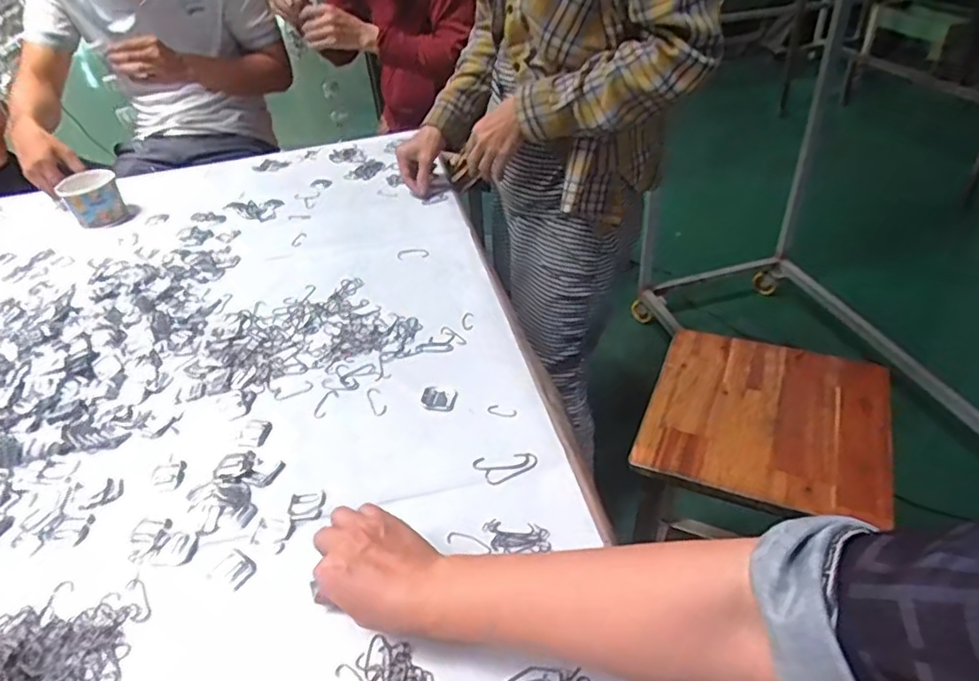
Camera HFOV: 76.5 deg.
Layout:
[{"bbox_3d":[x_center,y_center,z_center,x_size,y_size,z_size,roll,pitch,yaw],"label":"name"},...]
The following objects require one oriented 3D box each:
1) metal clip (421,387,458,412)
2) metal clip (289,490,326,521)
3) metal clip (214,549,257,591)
[{"bbox_3d":[-0.054,0.063,0.667,0.037,0.006,0.032,-1,39,9],"label":"metal clip"},{"bbox_3d":[-0.167,0.152,0.569,0.029,0.005,0.031,-8,38,-1],"label":"metal clip"},{"bbox_3d":[-0.215,0.193,0.527,0.033,0.004,0.025,21,46,31],"label":"metal clip"}]

